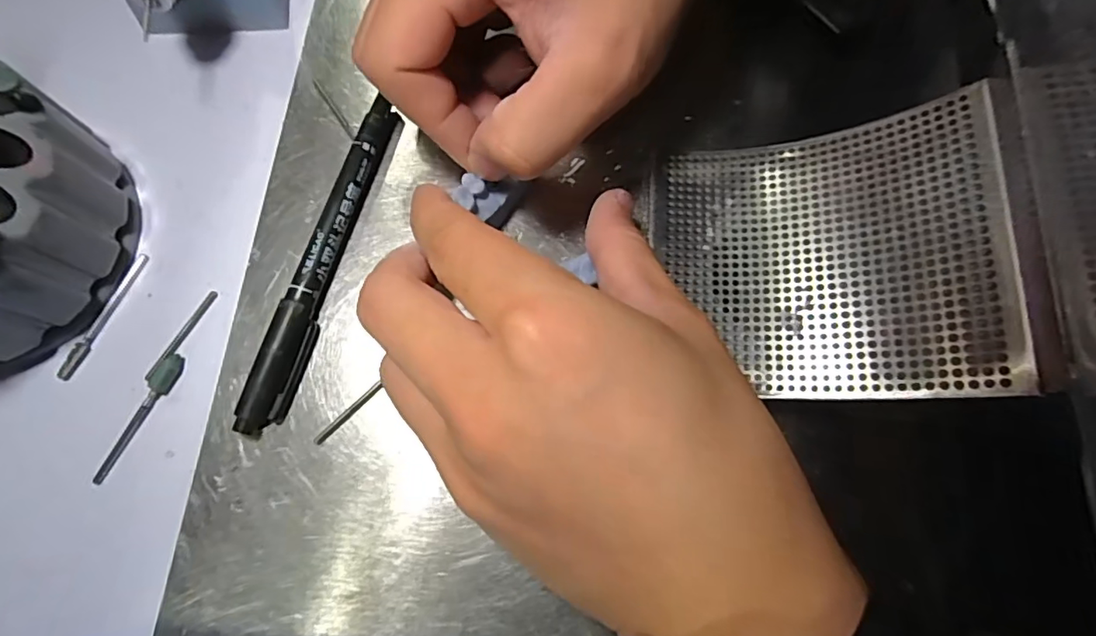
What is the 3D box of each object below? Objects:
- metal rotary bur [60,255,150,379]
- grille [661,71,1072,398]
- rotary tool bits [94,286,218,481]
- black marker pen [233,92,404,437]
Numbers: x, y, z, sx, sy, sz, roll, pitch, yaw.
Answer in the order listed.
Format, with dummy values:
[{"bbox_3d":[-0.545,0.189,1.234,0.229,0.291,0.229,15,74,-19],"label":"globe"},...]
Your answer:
[{"bbox_3d":[-0.160,-0.001,0.193,0.005,0.004,0.050,22,75,4],"label":"metal rotary bur"},{"bbox_3d":[0.091,-0.022,0.181,0.108,0.015,0.094,-5,73,31],"label":"grille"},{"bbox_3d":[-0.136,0.022,0.186,0.009,0.006,0.071,23,75,4],"label":"rotary tool bits"},{"bbox_3d":[-0.081,-0.021,0.196,0.013,0.013,0.127,15,74,2],"label":"black marker pen"}]

